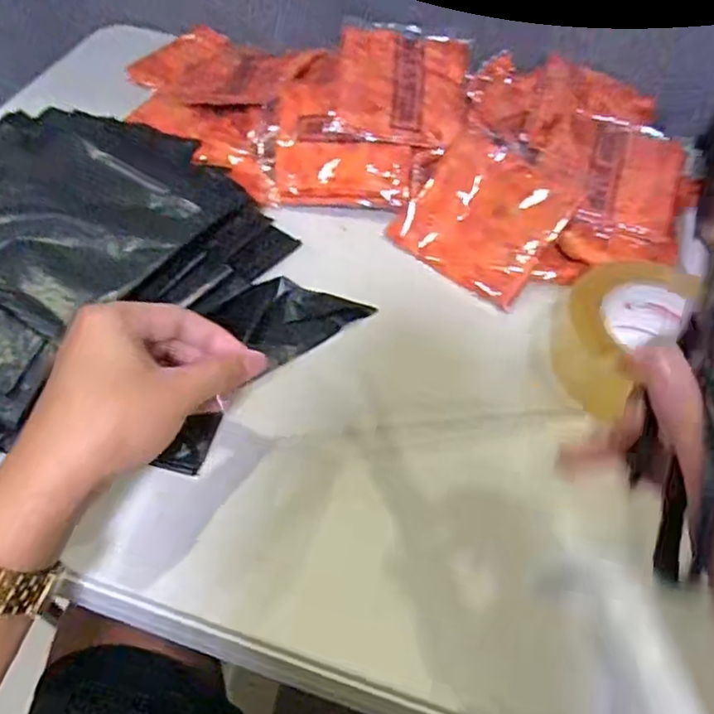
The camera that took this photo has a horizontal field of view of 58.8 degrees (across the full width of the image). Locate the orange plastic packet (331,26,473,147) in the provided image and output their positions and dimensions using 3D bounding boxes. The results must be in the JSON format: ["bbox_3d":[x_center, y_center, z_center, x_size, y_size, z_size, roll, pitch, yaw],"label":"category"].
[{"bbox_3d":[0.043,-0.256,0.586,0.123,0.015,0.131,12,69,-7],"label":"orange plastic packet"}]

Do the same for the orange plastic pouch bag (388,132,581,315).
[{"bbox_3d":[0.111,-0.123,0.547,0.123,0.007,0.132,34,79,17],"label":"orange plastic pouch bag"}]

